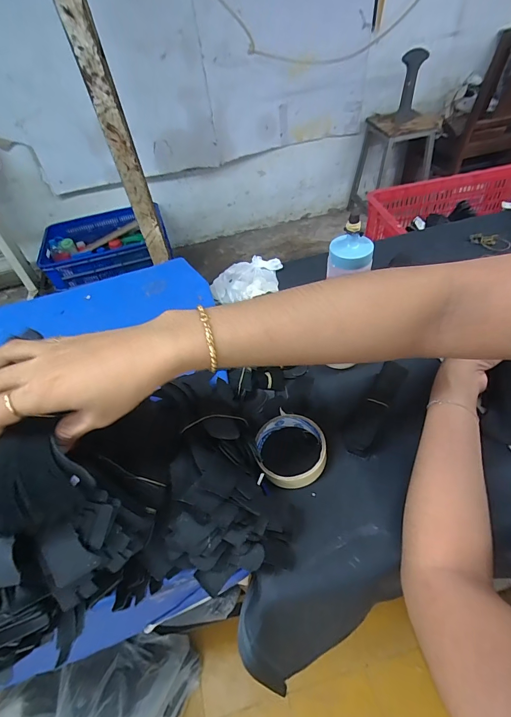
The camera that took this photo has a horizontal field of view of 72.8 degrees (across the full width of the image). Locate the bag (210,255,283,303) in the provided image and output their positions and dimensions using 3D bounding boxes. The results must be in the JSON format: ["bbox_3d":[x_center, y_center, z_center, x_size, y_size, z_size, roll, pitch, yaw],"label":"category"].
[{"bbox_3d":[-0.015,-0.142,0.620,0.128,0.028,0.097,-16,49,-6],"label":"bag"}]

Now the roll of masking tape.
[{"bbox_3d":[0.042,0.110,0.417,0.082,0.028,0.087,-4,49,5],"label":"roll of masking tape"}]

